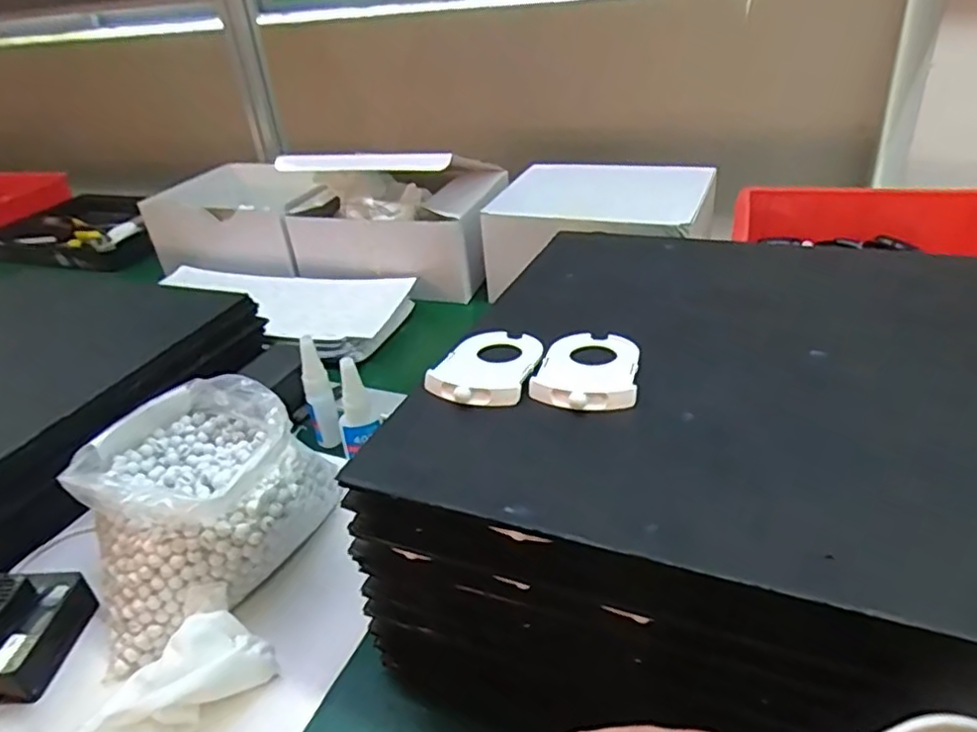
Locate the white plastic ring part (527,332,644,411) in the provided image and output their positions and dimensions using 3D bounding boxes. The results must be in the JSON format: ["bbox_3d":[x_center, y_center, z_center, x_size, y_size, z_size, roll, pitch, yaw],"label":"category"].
[{"bbox_3d":[0.060,-0.001,0.389,0.058,0.010,0.077,7,37,16],"label":"white plastic ring part"}]

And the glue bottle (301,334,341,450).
[{"bbox_3d":[-0.154,0.026,0.594,0.024,0.106,0.028,-11,36,-8],"label":"glue bottle"}]

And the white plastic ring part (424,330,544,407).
[{"bbox_3d":[0.000,-0.003,0.406,0.058,0.010,0.080,9,38,20],"label":"white plastic ring part"}]

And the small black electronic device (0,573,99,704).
[{"bbox_3d":[-0.319,0.174,0.430,0.074,0.045,0.082,-4,35,2],"label":"small black electronic device"}]

